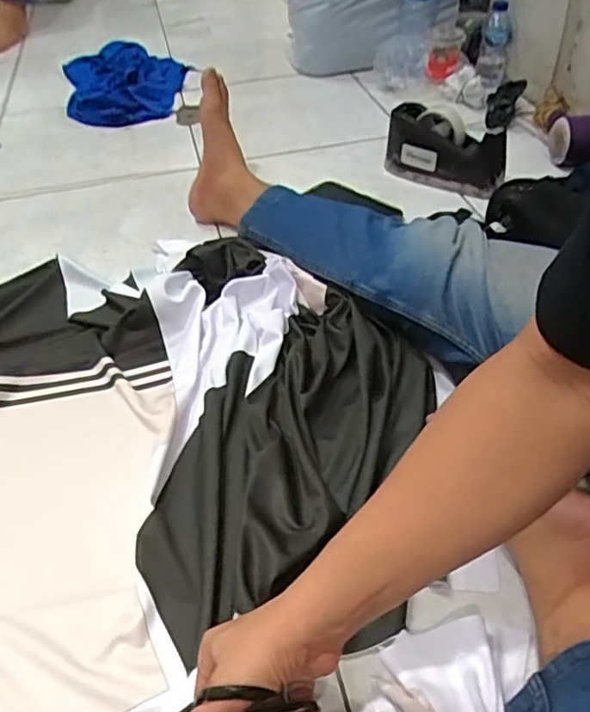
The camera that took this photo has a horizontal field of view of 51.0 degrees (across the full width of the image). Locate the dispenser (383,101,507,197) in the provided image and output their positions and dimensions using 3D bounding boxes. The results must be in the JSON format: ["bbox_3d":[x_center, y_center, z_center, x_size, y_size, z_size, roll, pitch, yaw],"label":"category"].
[{"bbox_3d":[0.241,-0.333,1.000,0.196,0.102,0.058,25,51,28],"label":"dispenser"}]

